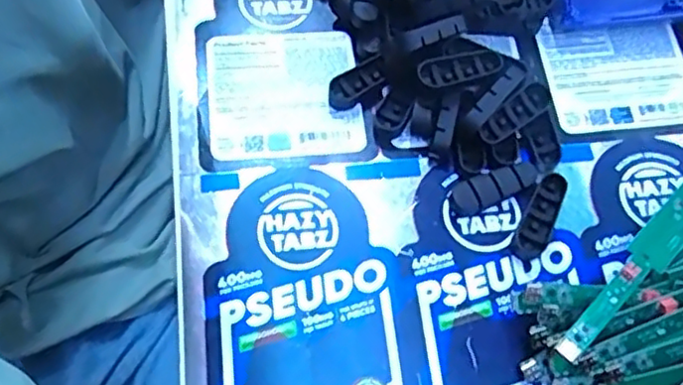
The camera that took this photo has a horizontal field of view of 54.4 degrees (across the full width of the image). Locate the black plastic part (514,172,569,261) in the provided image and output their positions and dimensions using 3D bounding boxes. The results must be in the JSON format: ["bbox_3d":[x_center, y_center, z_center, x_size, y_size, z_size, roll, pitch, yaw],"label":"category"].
[{"bbox_3d":[0.103,0.013,0.343,0.015,0.007,0.048,25,68,9],"label":"black plastic part"}]

